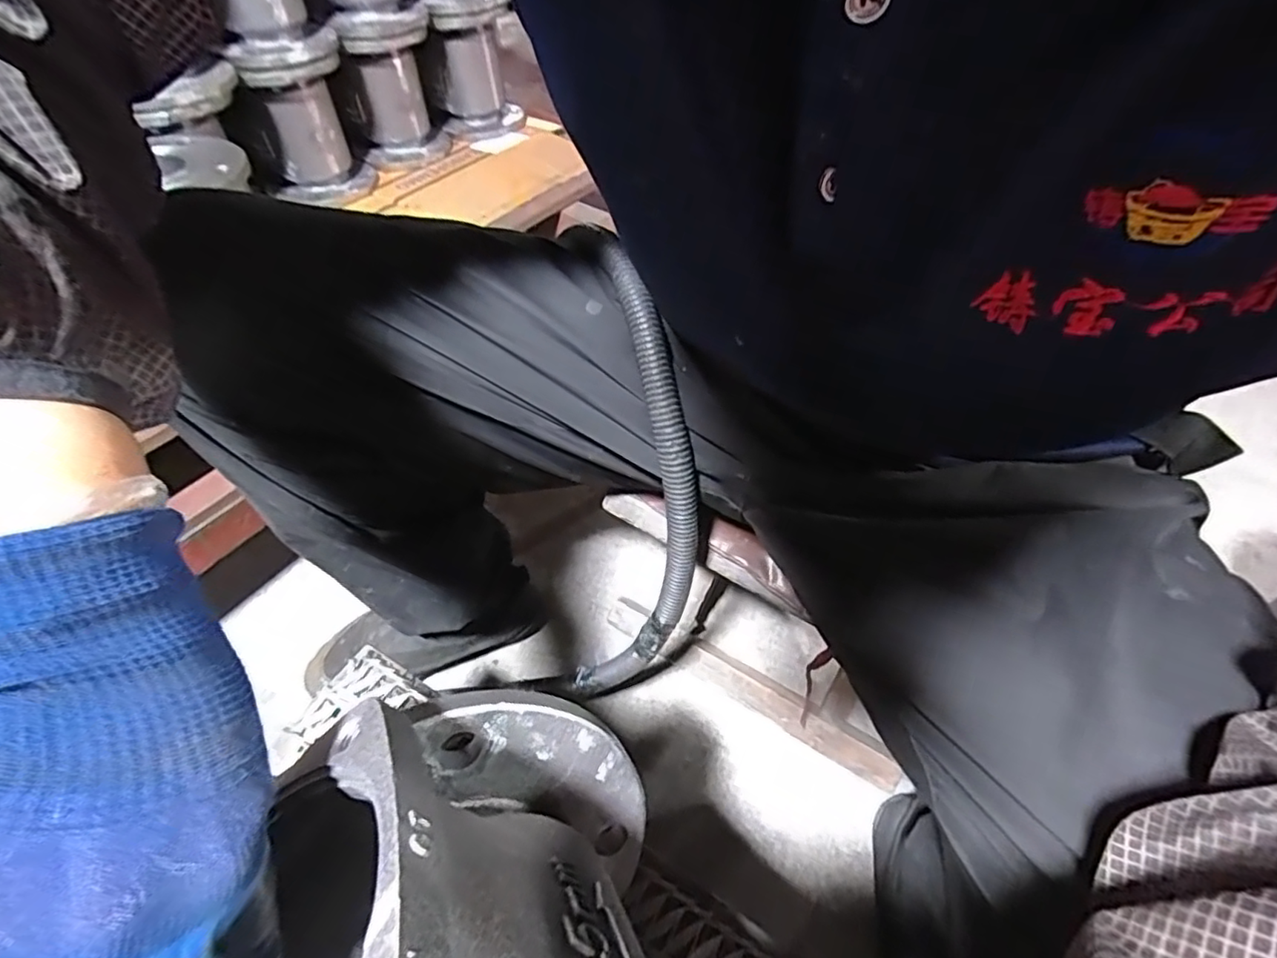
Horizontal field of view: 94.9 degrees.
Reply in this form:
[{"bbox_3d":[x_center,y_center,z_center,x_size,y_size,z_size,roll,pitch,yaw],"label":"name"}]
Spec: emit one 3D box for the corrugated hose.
[{"bbox_3d":[-0.019,0.032,0.452,0.128,0.408,0.107,7,29,5],"label":"corrugated hose"}]

